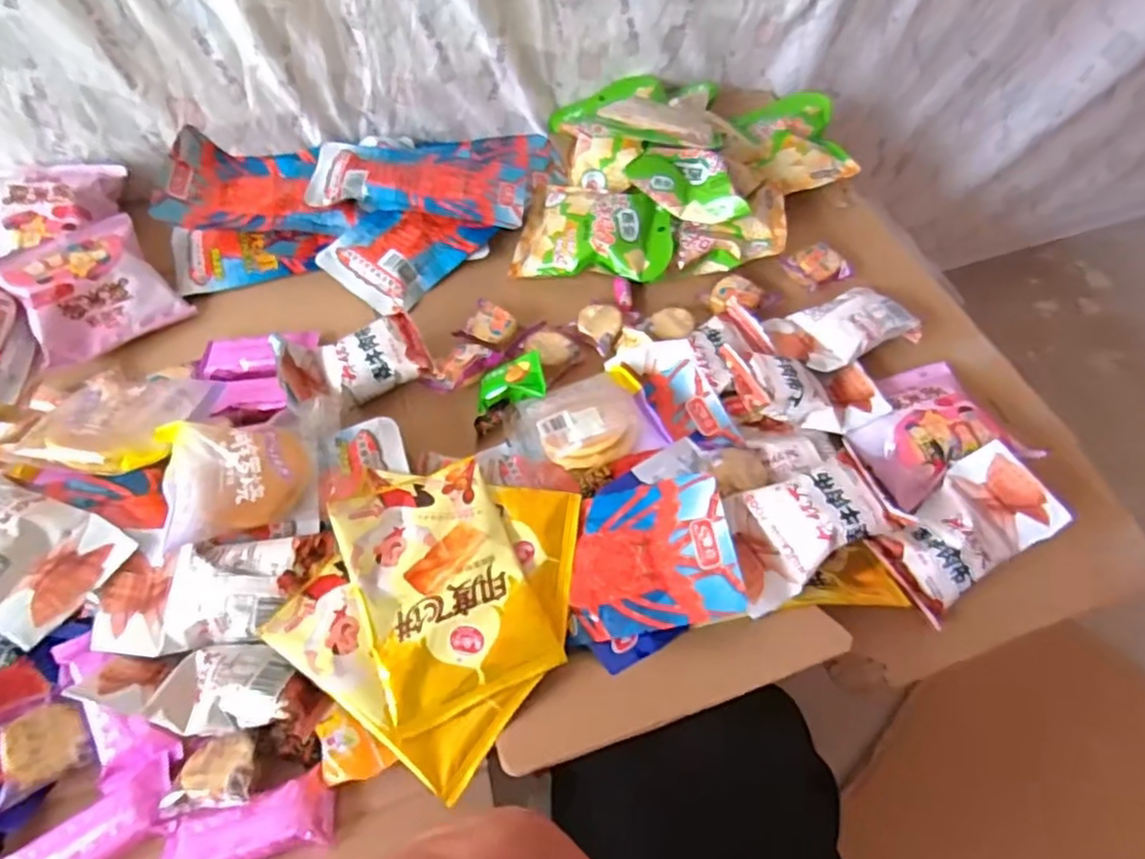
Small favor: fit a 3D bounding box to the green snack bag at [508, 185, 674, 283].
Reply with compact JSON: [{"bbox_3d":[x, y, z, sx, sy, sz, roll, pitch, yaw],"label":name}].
[{"bbox_3d":[0.025,-0.193,0.636,0.145,0.035,0.122,10,59,6],"label":"green snack bag"}]

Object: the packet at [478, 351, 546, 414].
[{"bbox_3d":[-0.050,-0.039,0.536,0.054,0.020,0.037,-11,59,-6],"label":"packet"}]

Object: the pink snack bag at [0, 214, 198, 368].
[{"bbox_3d":[-0.411,-0.122,0.566,0.113,0.050,0.113,-37,65,-20],"label":"pink snack bag"}]

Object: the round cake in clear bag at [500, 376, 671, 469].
[{"bbox_3d":[0.006,-0.005,0.511,0.106,0.021,0.077,-16,60,-9],"label":"round cake in clear bag"}]

